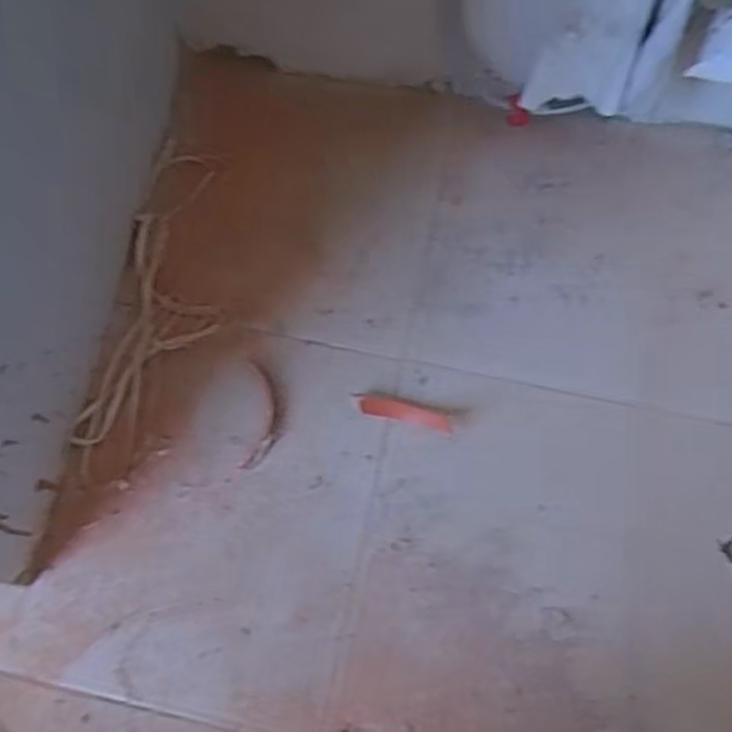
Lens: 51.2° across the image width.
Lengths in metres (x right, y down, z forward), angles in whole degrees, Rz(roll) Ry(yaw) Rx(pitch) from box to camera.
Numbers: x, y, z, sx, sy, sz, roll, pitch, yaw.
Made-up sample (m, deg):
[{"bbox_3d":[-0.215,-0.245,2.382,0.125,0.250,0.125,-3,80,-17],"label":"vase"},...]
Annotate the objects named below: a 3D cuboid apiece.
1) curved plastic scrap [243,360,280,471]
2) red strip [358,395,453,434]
[{"bbox_3d":[-0.080,0.038,0.602,0.026,0.004,0.086,4,72,2],"label":"curved plastic scrap"},{"bbox_3d":[0.032,0.037,0.607,0.075,0.004,0.017,13,73,5],"label":"red strip"}]

